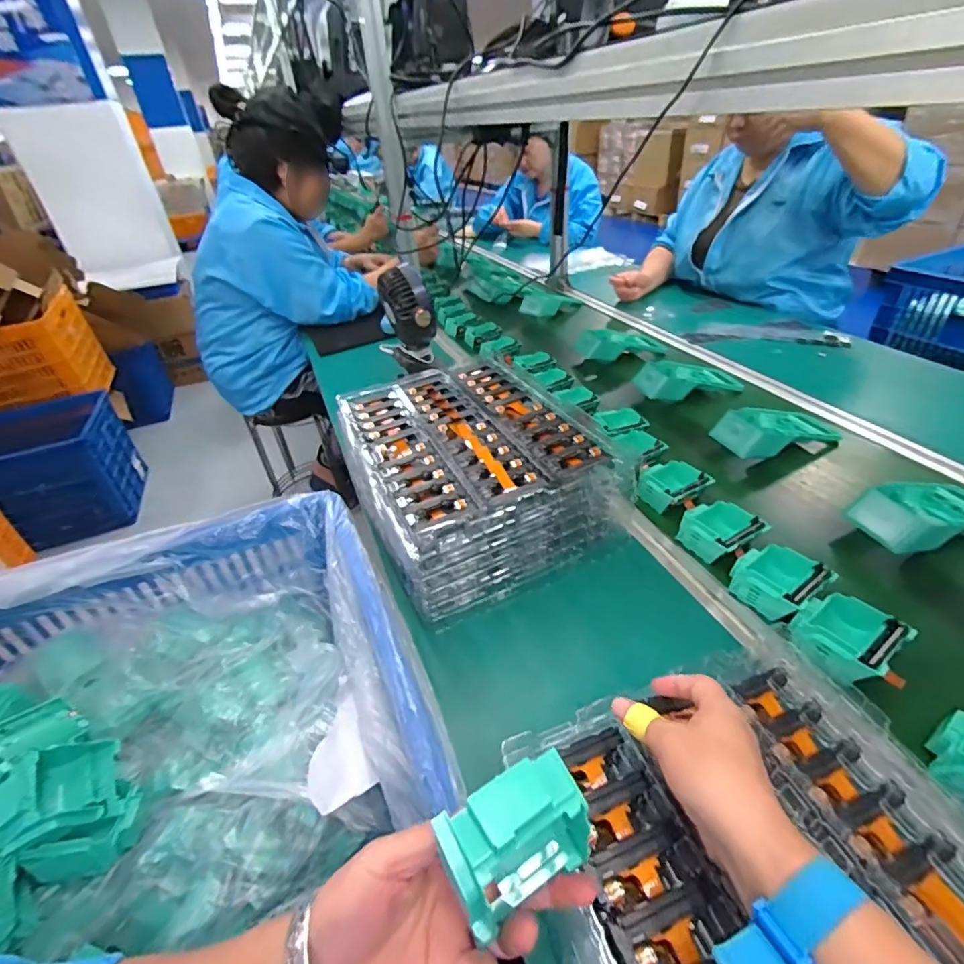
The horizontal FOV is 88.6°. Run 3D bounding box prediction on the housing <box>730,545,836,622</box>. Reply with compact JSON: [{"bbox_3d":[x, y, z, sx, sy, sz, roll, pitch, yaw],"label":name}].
[{"bbox_3d":[0.320,0.108,0.538,0.079,0.038,0.080,-26,41,-24],"label":"housing"}]

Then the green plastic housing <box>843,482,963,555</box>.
[{"bbox_3d":[0.542,0.034,0.607,0.183,0.057,0.102,-15,38,-11],"label":"green plastic housing"}]

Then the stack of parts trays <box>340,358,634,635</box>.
[{"bbox_3d":[-0.016,-0.026,0.677,0.269,0.135,0.364,-20,39,-16],"label":"stack of parts trays"}]

